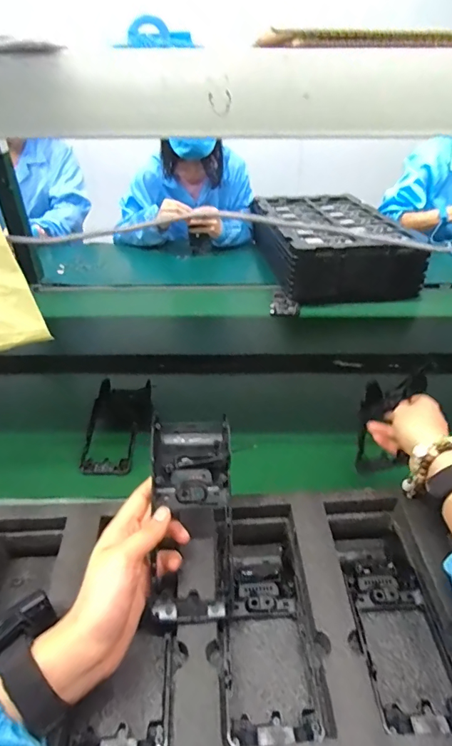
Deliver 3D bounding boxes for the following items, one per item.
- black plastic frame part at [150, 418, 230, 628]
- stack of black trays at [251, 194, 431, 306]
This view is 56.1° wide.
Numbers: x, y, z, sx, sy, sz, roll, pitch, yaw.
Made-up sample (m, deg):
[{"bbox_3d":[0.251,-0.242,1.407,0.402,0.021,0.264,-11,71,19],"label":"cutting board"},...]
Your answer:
[{"bbox_3d":[-0.030,0.128,0.395,0.072,0.045,0.177,-1,63,-3],"label":"black plastic frame part"},{"bbox_3d":[0.281,-0.371,1.176,0.334,0.116,0.509,-3,36,-5],"label":"stack of black trays"}]

